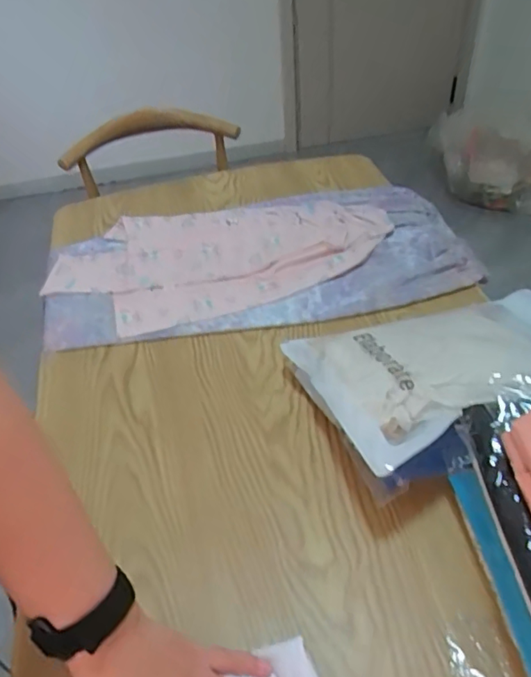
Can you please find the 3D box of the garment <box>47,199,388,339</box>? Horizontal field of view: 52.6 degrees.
[{"bbox_3d":[-0.067,-0.119,0.804,0.498,0.026,0.262,-5,44,0],"label":"garment"}]

